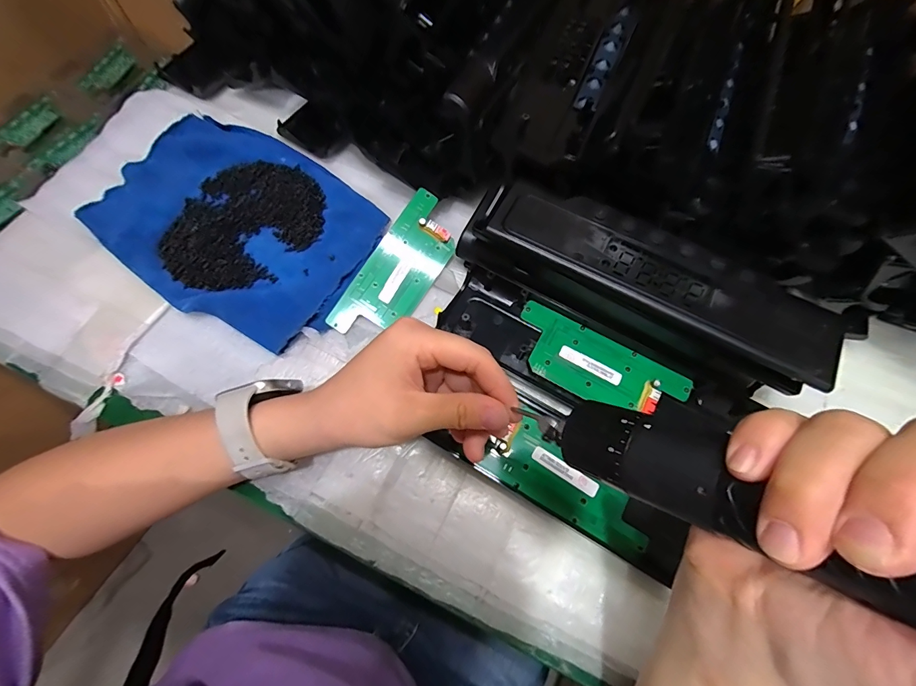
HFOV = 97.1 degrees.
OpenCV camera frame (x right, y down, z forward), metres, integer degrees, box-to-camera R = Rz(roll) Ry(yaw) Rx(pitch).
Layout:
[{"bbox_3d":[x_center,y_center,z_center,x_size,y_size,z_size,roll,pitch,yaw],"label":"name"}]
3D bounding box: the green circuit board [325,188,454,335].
[{"bbox_3d":[-0.047,-0.059,0.332,0.054,0.008,0.132,36,82,-5],"label":"green circuit board"}]

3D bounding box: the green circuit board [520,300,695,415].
[{"bbox_3d":[0.105,0.019,0.311,0.133,0.010,0.053,28,73,8],"label":"green circuit board"}]

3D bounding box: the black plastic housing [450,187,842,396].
[{"bbox_3d":[0.117,-0.051,0.306,0.238,0.056,0.074,31,74,9],"label":"black plastic housing"}]

